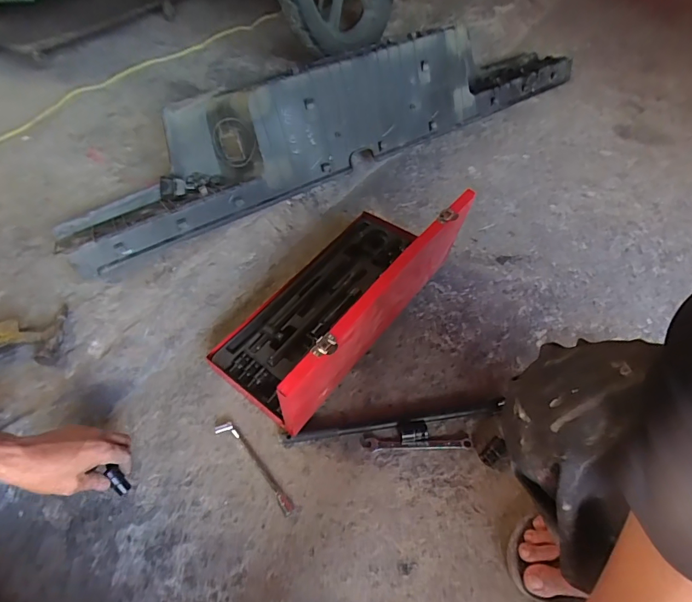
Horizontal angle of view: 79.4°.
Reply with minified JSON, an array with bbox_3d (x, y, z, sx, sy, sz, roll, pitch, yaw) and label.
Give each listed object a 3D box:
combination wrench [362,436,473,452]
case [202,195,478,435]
[{"bbox_3d":[0.105,0.210,0.614,0.157,0.006,0.018,-2,53,2],"label":"combination wrench"},{"bbox_3d":[-0.015,-0.031,0.678,0.222,0.214,0.427,31,61,24],"label":"case"}]

